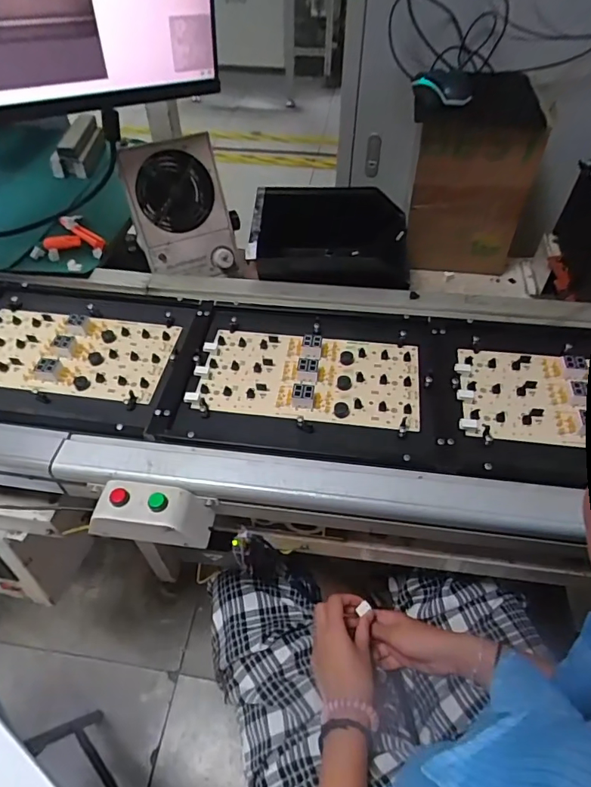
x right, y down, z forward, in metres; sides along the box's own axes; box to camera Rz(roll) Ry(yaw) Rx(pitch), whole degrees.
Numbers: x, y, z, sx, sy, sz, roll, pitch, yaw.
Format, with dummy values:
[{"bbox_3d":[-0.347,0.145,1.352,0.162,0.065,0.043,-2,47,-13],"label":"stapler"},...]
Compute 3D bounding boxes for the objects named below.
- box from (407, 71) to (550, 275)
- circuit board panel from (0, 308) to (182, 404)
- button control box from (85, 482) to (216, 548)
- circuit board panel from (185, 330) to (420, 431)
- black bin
[{"bbox_3d":[0.295,-0.360,0.783,0.175,0.248,0.183,15,53,11],"label":"box"},{"bbox_3d":[-0.290,-0.058,0.599,0.260,0.019,0.131,8,52,6],"label":"circuit board panel"},{"bbox_3d":[-0.142,0.121,0.474,0.109,0.054,0.044,5,52,4],"label":"button control box"},{"bbox_3d":[0.015,-0.025,0.566,0.257,0.020,0.127,7,52,5],"label":"circuit board panel"},{"bbox_3d":[0.051,-0.220,0.729,0.228,0.114,0.162,6,52,4],"label":"black bin"}]

